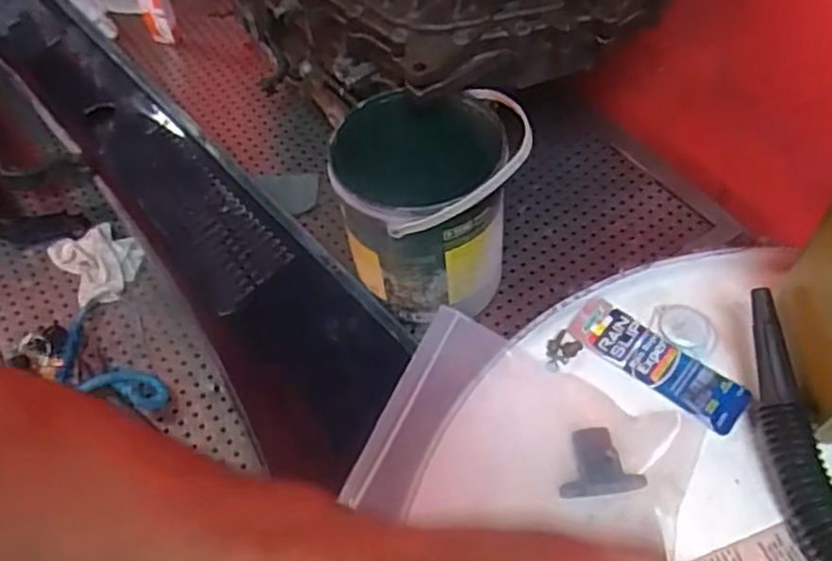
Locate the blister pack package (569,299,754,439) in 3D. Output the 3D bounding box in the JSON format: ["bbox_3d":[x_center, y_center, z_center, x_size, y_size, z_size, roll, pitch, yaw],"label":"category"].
[{"bbox_3d":[0.171,0.060,0.520,0.128,0.009,0.048,32,60,22],"label":"blister pack package"}]

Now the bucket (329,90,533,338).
[{"bbox_3d":[0.011,-0.083,0.758,0.176,0.193,0.163,-1,53,1],"label":"bucket"}]

